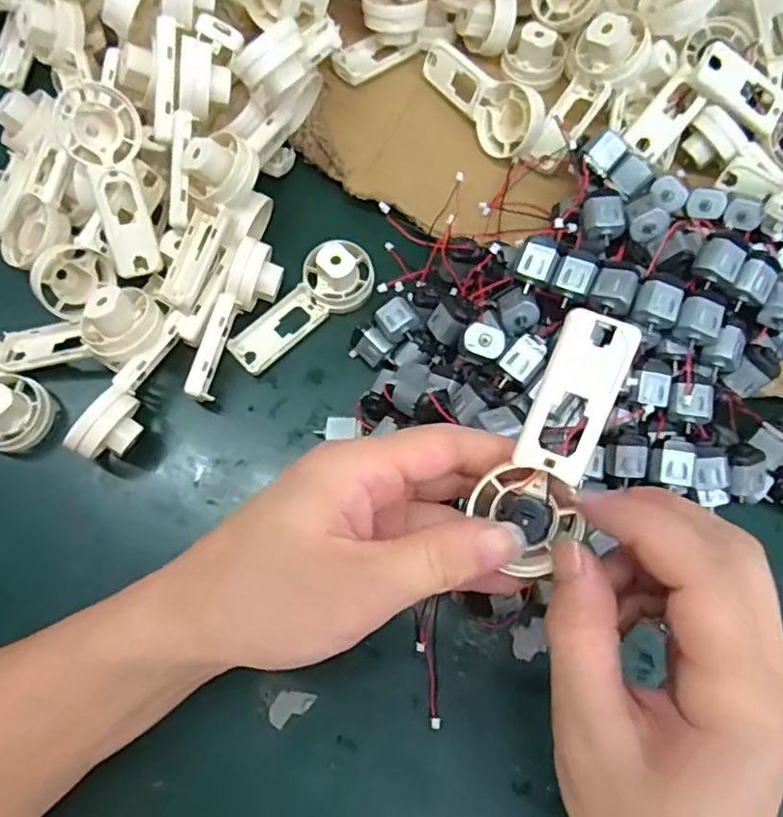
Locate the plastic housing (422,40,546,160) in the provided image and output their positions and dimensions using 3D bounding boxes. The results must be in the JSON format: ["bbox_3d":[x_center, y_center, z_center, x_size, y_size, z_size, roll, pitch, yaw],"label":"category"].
[{"bbox_3d":[0.052,-0.185,0.364,0.014,0.038,0.092,-21,56,-44],"label":"plastic housing"}]

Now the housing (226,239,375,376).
[{"bbox_3d":[-0.051,-0.059,0.338,0.092,0.024,0.036,-33,76,-11],"label":"housing"}]

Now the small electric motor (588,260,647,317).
[{"bbox_3d":[0.107,-0.058,0.288,0.019,0.011,0.025,21,73,5],"label":"small electric motor"}]

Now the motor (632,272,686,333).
[{"bbox_3d":[0.124,-0.050,0.281,0.019,0.012,0.024,18,73,4],"label":"motor"}]

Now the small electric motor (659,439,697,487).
[{"bbox_3d":[0.132,0.026,0.283,0.015,0.012,0.020,13,72,3],"label":"small electric motor"}]

